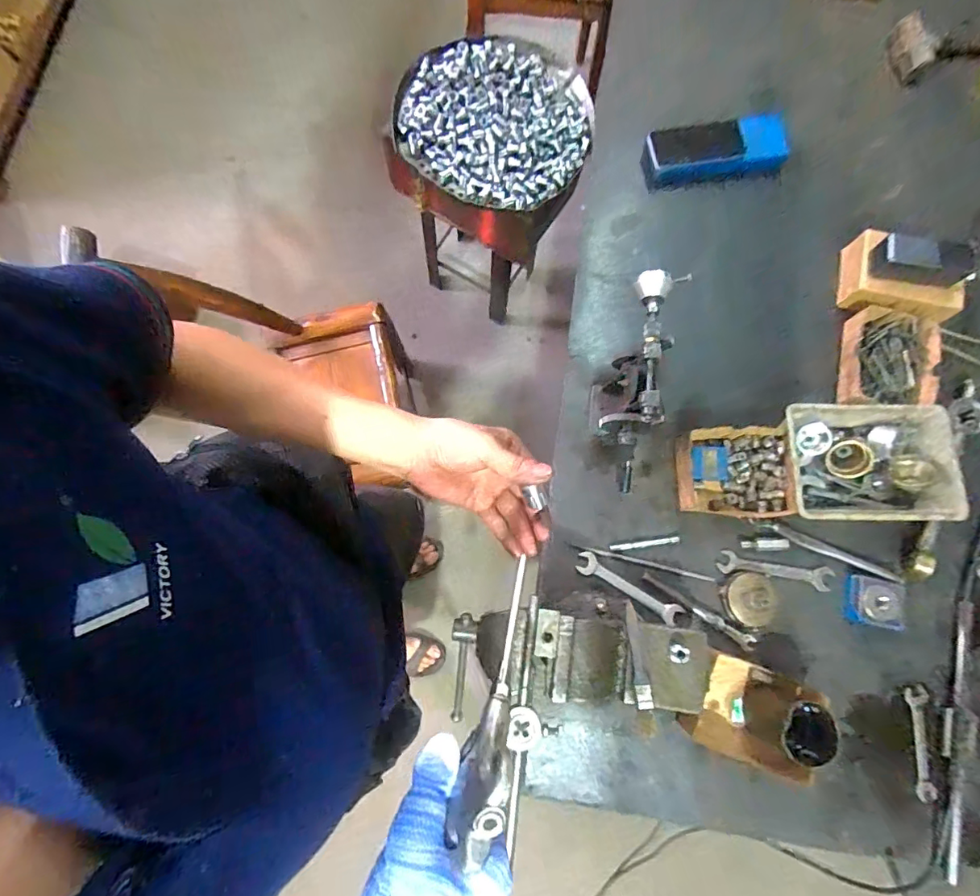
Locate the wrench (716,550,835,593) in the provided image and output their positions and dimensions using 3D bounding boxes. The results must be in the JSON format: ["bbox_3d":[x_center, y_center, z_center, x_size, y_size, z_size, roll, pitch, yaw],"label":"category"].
[{"bbox_3d":[0.438,0.188,0.757,0.170,0.010,0.036,10,78,1],"label":"wrench"}]

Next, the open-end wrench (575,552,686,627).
[{"bbox_3d":[0.210,0.212,0.744,0.168,0.014,0.033,31,79,5],"label":"open-end wrench"}]

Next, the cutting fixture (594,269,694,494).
[{"bbox_3d":[0.205,-0.088,0.724,0.071,0.177,0.276,11,78,1],"label":"cutting fixture"}]

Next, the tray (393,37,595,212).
[{"bbox_3d":[0.006,-0.653,0.968,0.385,0.087,0.359,19,78,3],"label":"tray"}]

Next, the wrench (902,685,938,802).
[{"bbox_3d":[0.622,0.424,0.710,0.032,0.006,0.146,8,78,0],"label":"wrench"}]

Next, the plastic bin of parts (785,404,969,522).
[{"bbox_3d":[0.579,0.026,0.763,0.242,0.066,0.177,1,78,-1],"label":"plastic bin of parts"}]

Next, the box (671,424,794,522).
[{"bbox_3d":[0.377,0.039,0.775,0.166,0.044,0.144,1,78,-1],"label":"box"}]

